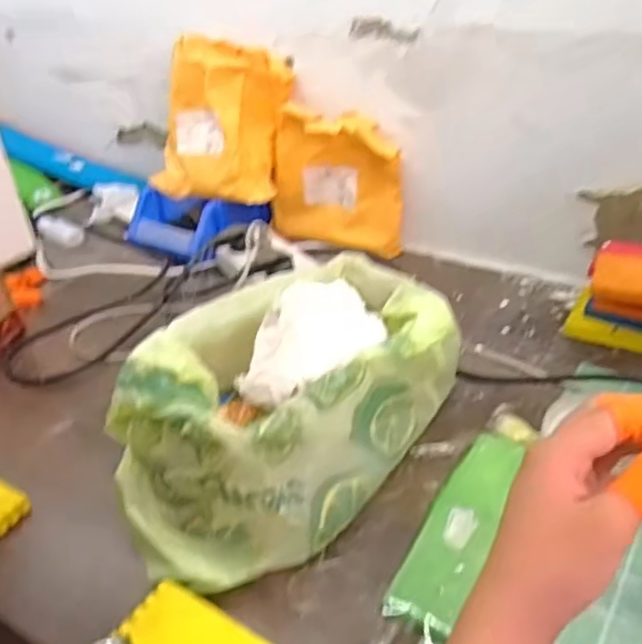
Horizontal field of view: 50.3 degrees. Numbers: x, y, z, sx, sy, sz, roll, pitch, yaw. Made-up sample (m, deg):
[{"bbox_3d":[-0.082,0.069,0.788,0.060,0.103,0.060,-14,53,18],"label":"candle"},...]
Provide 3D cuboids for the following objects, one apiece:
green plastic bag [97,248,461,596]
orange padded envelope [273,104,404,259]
[{"bbox_3d":[-0.024,0.056,0.552,0.170,0.118,0.307,19,42,32],"label":"green plastic bag"},{"bbox_3d":[0.019,-0.172,0.841,0.169,0.159,0.042,15,40,28],"label":"orange padded envelope"}]

